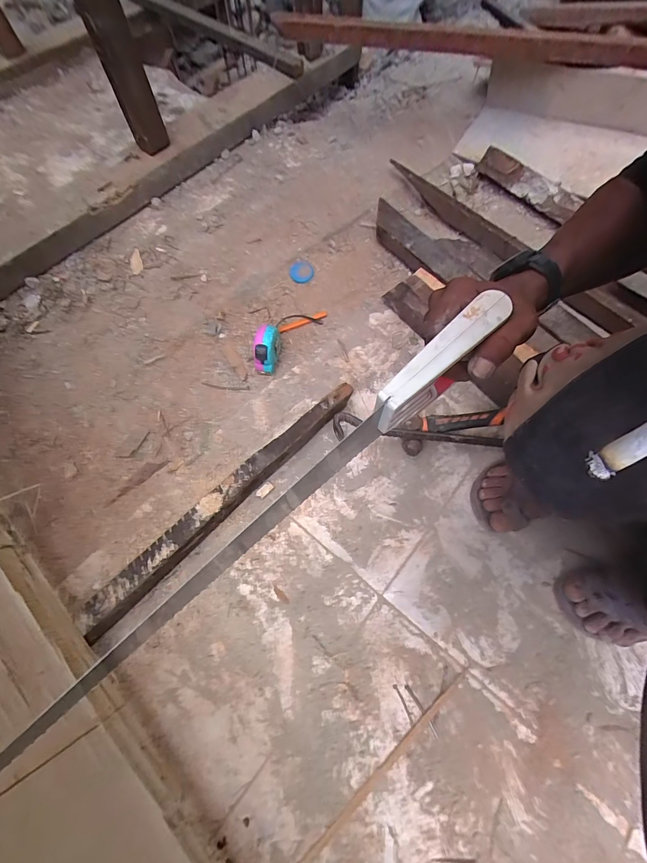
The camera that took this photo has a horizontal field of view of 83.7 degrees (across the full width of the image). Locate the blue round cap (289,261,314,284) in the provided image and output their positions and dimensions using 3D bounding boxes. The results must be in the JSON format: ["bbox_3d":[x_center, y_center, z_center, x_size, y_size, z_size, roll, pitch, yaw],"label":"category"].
[{"bbox_3d":[-0.050,-0.364,0.822,0.053,0.016,0.058,0,66,0],"label":"blue round cap"}]

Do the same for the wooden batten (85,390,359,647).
[{"bbox_3d":[-0.145,0.105,0.589,0.036,0.070,0.521,42,74,16],"label":"wooden batten"}]

